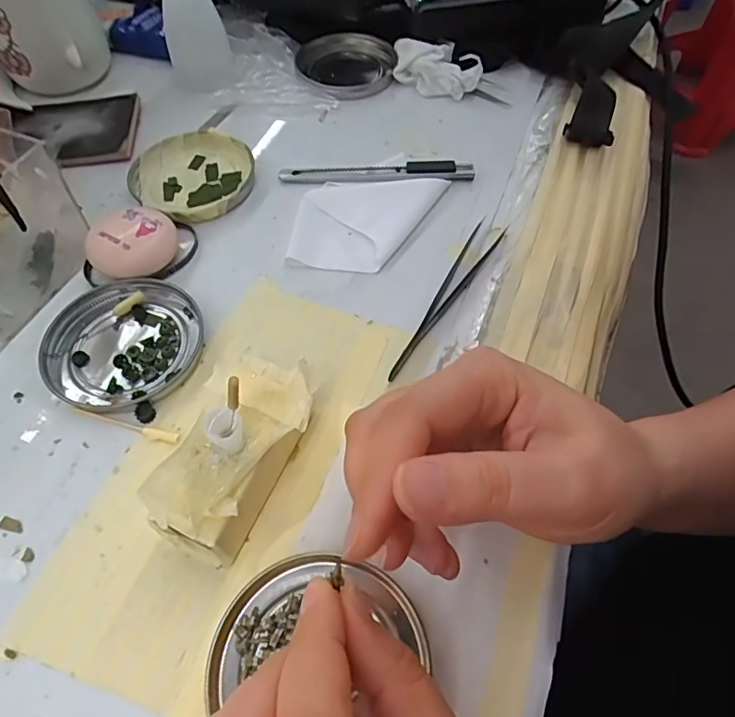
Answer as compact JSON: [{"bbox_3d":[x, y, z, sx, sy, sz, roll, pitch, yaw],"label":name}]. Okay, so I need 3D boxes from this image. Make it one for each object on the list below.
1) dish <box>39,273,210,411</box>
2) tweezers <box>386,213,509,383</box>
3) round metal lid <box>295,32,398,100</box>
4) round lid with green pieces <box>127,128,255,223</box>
[{"bbox_3d":[-0.128,-0.010,0.275,0.077,0.009,0.075,-1,58,1],"label":"dish"},{"bbox_3d":[0.043,-0.037,0.293,0.016,0.005,0.128,29,62,17],"label":"tweezers"},{"bbox_3d":[-0.018,-0.227,0.408,0.075,0.011,0.073,0,58,0],"label":"round metal lid"},{"bbox_3d":[-0.113,-0.119,0.342,0.076,0.010,0.080,0,58,0],"label":"round lid with green pieces"}]

